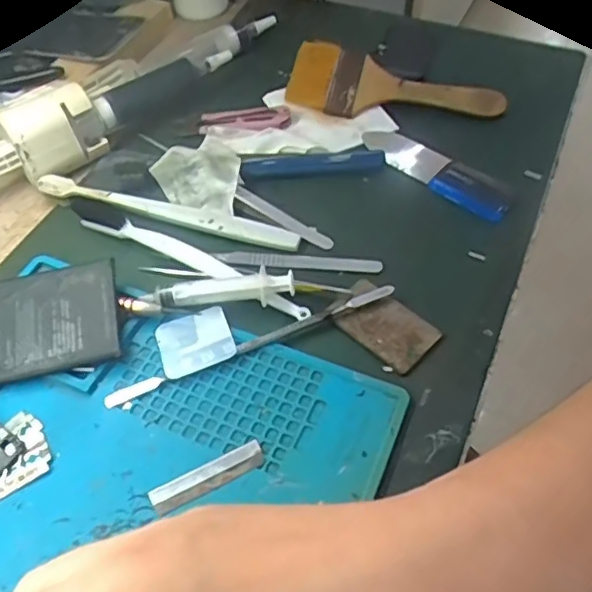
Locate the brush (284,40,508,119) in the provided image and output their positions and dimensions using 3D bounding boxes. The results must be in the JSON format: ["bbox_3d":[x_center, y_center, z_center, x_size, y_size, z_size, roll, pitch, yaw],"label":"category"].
[{"bbox_3d":[0.079,-0.165,0.472,0.166,0.018,0.063,10,54,7],"label":"brush"}]

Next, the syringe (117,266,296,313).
[{"bbox_3d":[-0.052,-0.001,0.354,0.100,0.024,0.020,-6,54,-5],"label":"syringe"}]

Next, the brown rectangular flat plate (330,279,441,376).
[{"bbox_3d":[0.050,0.014,0.351,0.036,0.004,0.062,-37,62,-24],"label":"brown rectangular flat plate"}]

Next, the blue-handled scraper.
[{"bbox_3d":[0.098,-0.092,0.431,0.036,0.011,0.121,-38,62,-24],"label":"blue-handled scraper"}]

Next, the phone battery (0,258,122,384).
[{"bbox_3d":[-0.145,0.015,0.342,0.088,0.004,0.063,-13,64,-4],"label":"phone battery"}]

